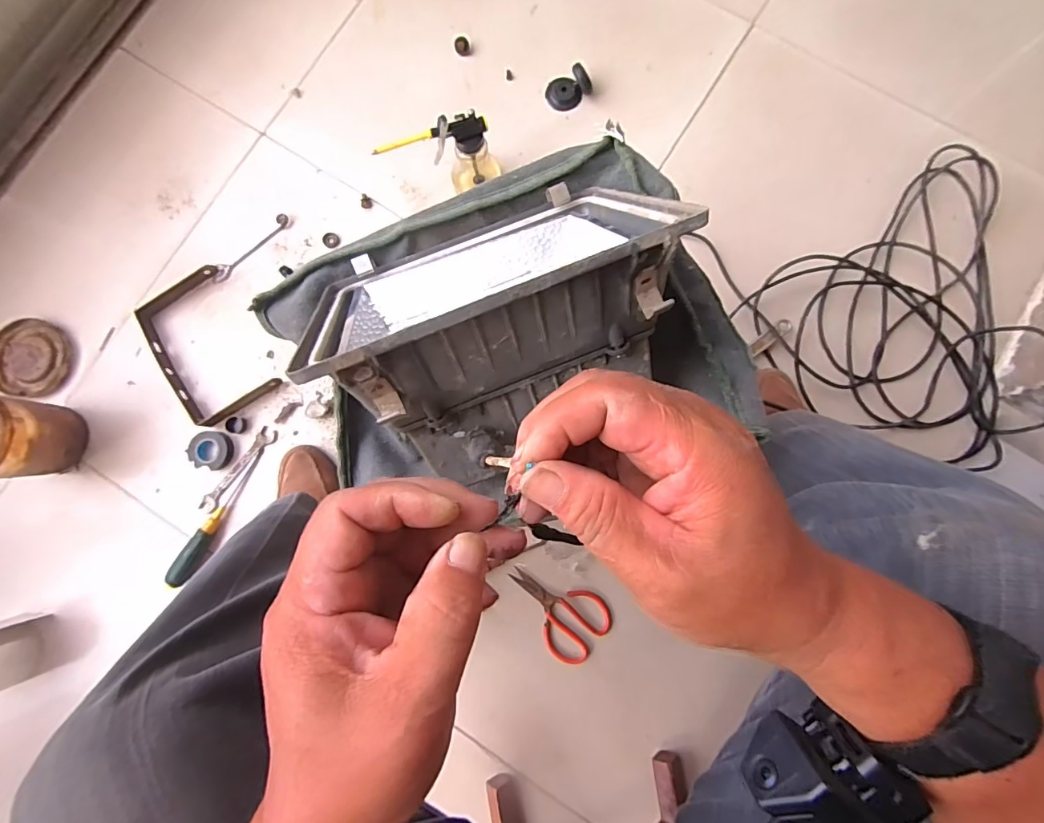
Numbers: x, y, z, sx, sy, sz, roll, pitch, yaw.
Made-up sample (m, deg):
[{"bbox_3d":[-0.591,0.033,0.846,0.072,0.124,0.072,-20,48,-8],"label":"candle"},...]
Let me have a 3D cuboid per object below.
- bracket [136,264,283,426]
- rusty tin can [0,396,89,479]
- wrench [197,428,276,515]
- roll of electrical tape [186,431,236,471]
[{"bbox_3d":[-0.492,-0.101,0.746,0.150,0.033,0.224,-28,84,-2],"label":"bracket"},{"bbox_3d":[-0.729,0.037,0.684,0.112,0.143,0.114,0,84,1],"label":"rusty tin can"},{"bbox_3d":[-0.437,0.090,0.734,0.027,0.008,0.160,39,87,5],"label":"wrench"},{"bbox_3d":[-0.476,0.059,0.732,0.063,0.024,0.057,5,84,1],"label":"roll of electrical tape"}]

